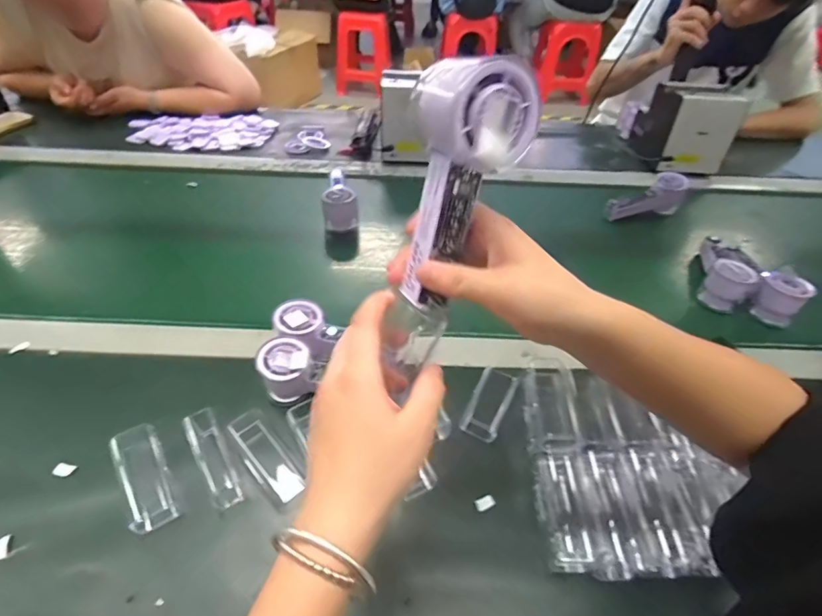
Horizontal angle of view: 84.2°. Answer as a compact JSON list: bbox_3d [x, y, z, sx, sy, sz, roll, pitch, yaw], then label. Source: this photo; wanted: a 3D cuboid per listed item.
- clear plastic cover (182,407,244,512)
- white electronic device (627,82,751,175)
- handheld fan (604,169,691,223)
[{"bbox_3d":[-0.196,0.147,0.450,0.028,0.021,0.098,-23,66,-26],"label":"clear plastic cover"},{"bbox_3d":[0.549,-0.359,0.912,0.127,0.158,0.140,-3,46,-6],"label":"white electronic device"},{"bbox_3d":[0.421,-0.194,0.825,0.152,0.067,0.043,-20,49,-6],"label":"handheld fan"}]

